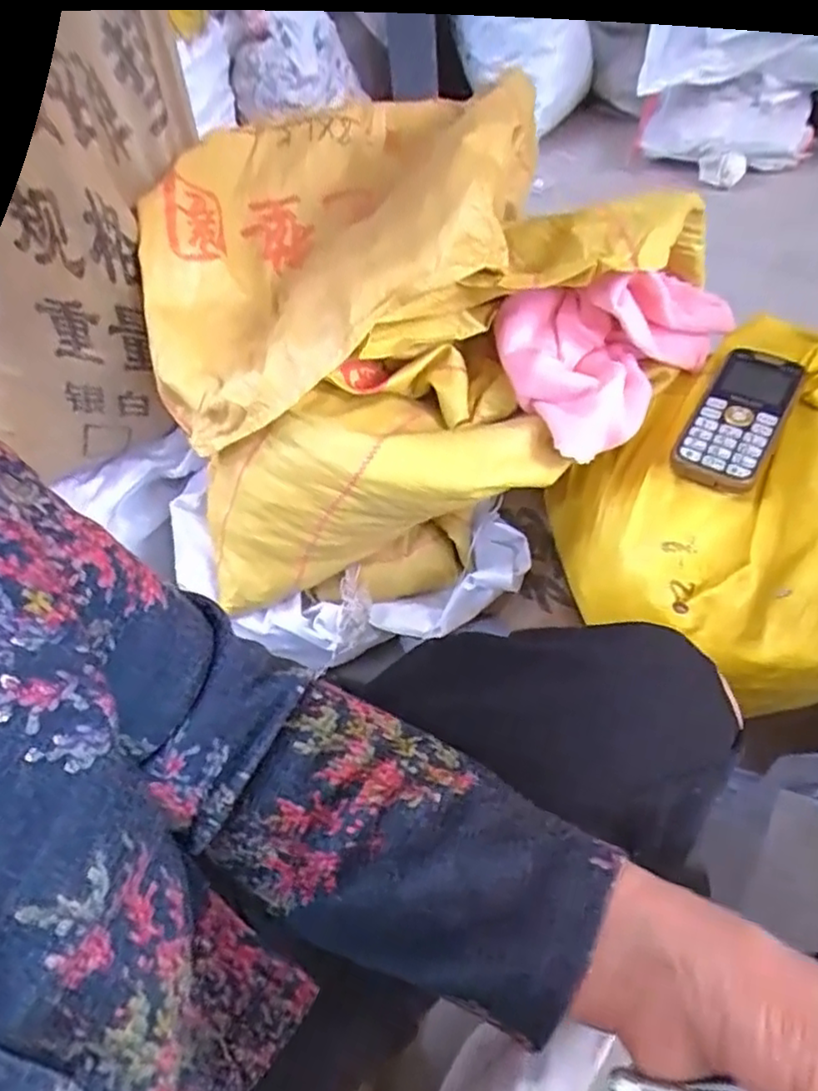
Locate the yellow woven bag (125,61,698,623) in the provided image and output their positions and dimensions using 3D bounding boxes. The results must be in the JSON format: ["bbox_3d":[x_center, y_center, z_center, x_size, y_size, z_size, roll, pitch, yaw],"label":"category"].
[{"bbox_3d":[0.002,-0.187,0.568,0.406,0.245,0.365,-23,54,-10],"label":"yellow woven bag"}]

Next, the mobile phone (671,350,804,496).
[{"bbox_3d":[0.242,-0.094,0.495,0.059,0.016,0.129,22,67,31],"label":"mobile phone"}]

